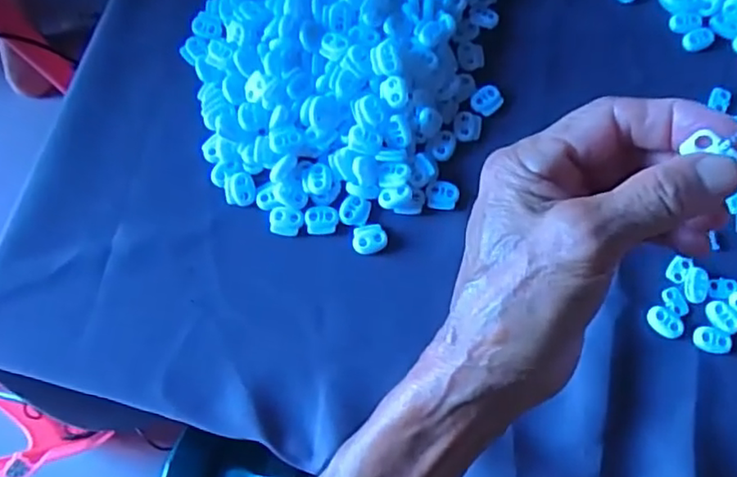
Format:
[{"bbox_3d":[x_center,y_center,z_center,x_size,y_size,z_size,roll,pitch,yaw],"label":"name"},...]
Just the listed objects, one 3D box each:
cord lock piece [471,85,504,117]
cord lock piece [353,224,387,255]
[{"bbox_3d":[0.083,-0.097,0.438,0.020,0.004,0.024,42,79,11],"label":"cord lock piece"},{"bbox_3d":[0.001,0.000,0.408,0.022,0.004,0.020,0,75,1],"label":"cord lock piece"}]

